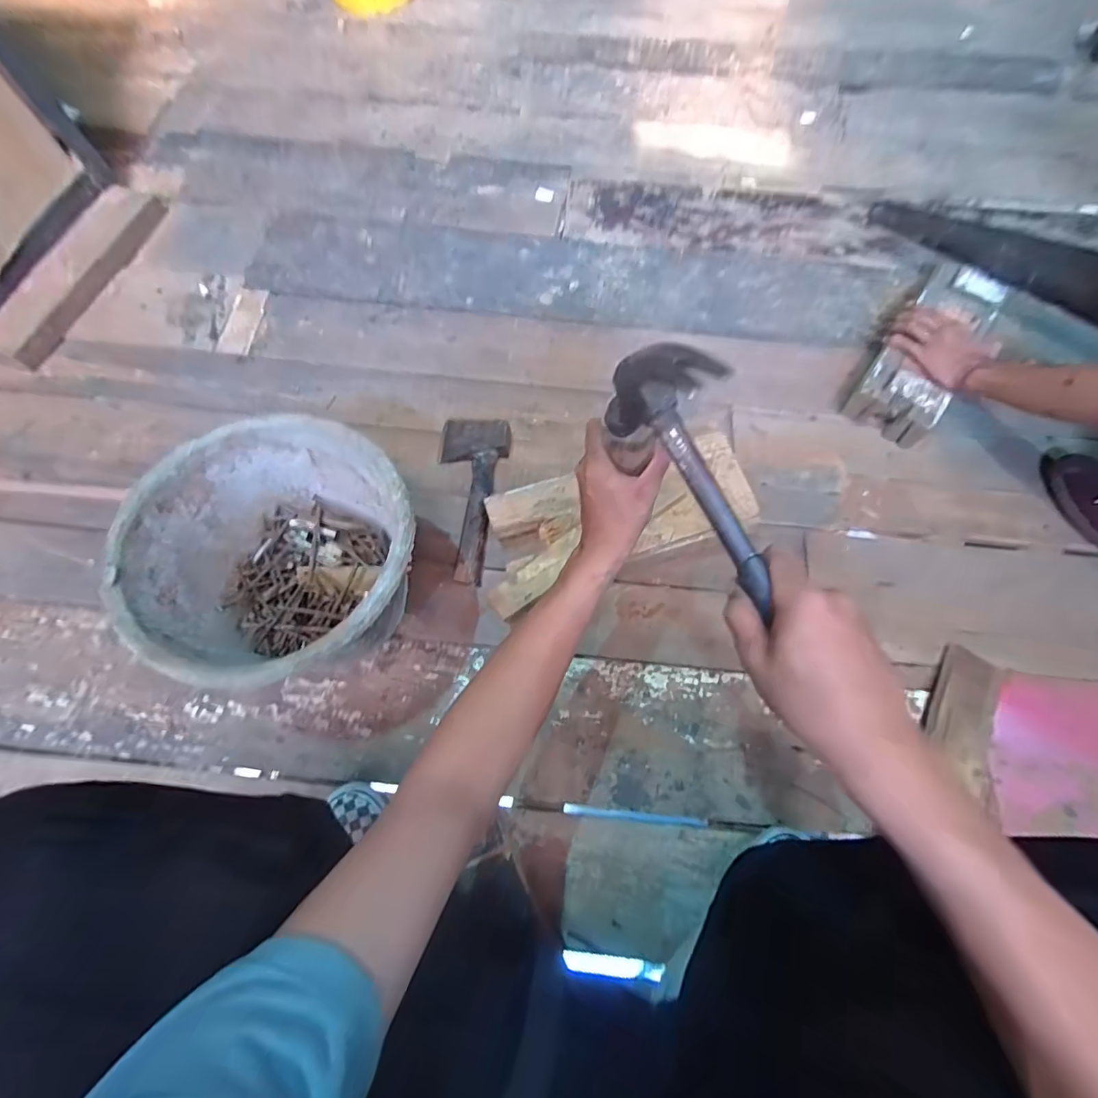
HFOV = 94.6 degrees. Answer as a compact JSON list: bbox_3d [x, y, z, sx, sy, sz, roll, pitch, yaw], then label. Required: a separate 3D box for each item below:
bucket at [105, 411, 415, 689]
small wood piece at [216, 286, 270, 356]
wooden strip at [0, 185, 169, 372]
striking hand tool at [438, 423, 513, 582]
[{"bbox_3d":[-0.278,0.014,0.574,0.261,0.190,0.266,1,69,-2],"label":"bucket"},{"bbox_3d":[-0.519,-0.386,0.859,0.063,0.014,0.137,8,70,2],"label":"small wood piece"},{"bbox_3d":[-0.816,-0.482,0.881,0.086,0.047,0.406,15,70,5],"label":"wooden strip"},{"bbox_3d":[-0.123,-0.086,0.729,0.103,0.045,0.269,6,70,2],"label":"striking hand tool"}]

